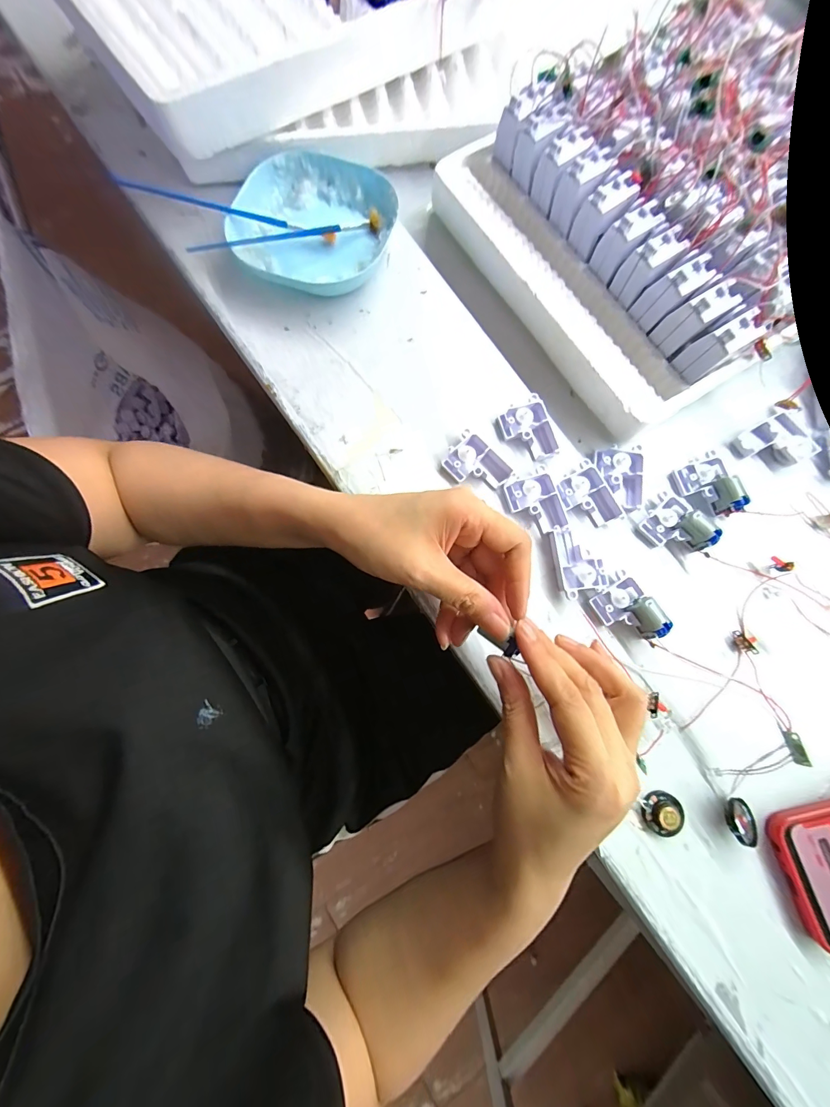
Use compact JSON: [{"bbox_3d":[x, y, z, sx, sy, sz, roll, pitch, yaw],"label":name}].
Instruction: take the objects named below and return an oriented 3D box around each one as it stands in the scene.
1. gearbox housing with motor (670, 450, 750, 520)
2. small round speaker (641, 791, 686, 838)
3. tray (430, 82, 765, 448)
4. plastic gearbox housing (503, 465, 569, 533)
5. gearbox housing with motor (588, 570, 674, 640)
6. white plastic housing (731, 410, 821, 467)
[{"bbox_3d":[0.222,-0.050,0.286,0.042,0.021,0.048,-19,80,-5],"label":"gearbox housing with motor"},{"bbox_3d":[0.164,0.172,0.246,0.027,0.010,0.025,0,79,-2],"label":"small round speaker"},{"bbox_3d":[0.127,-0.232,0.296,0.131,0.057,0.280,-33,81,-5],"label":"tray"},{"bbox_3d":[0.092,-0.039,0.284,0.037,0.011,0.051,-13,79,-4],"label":"plastic gearbox housing"},{"bbox_3d":[0.151,0.041,0.265,0.034,0.019,0.047,-31,81,-7],"label":"gearbox housing with motor"},{"bbox_3d":[0.288,-0.087,0.301,0.045,0.012,0.041,-25,80,-7],"label":"white plastic housing"}]

